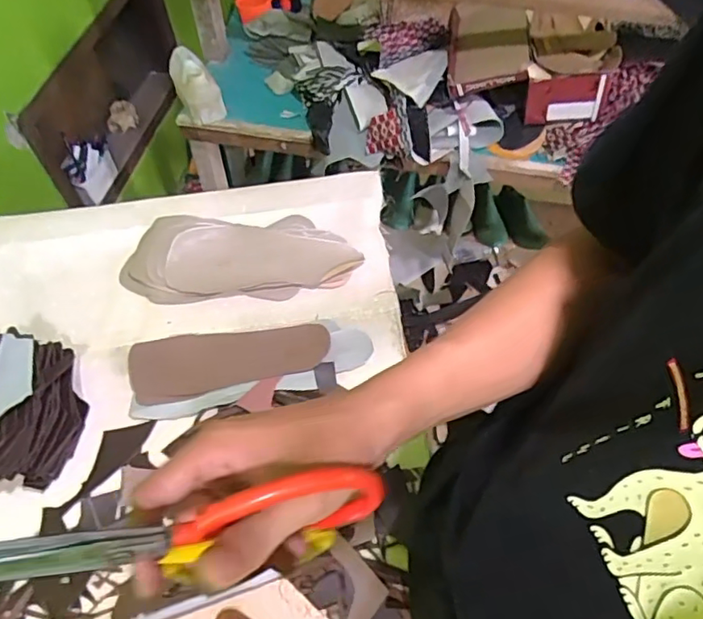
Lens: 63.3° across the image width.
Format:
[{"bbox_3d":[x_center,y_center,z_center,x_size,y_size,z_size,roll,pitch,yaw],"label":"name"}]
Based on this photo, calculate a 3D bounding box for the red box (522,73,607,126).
[{"bbox_3d":[0.383,-0.377,1.029,0.140,0.094,0.025,-6,59,-3],"label":"red box"}]

